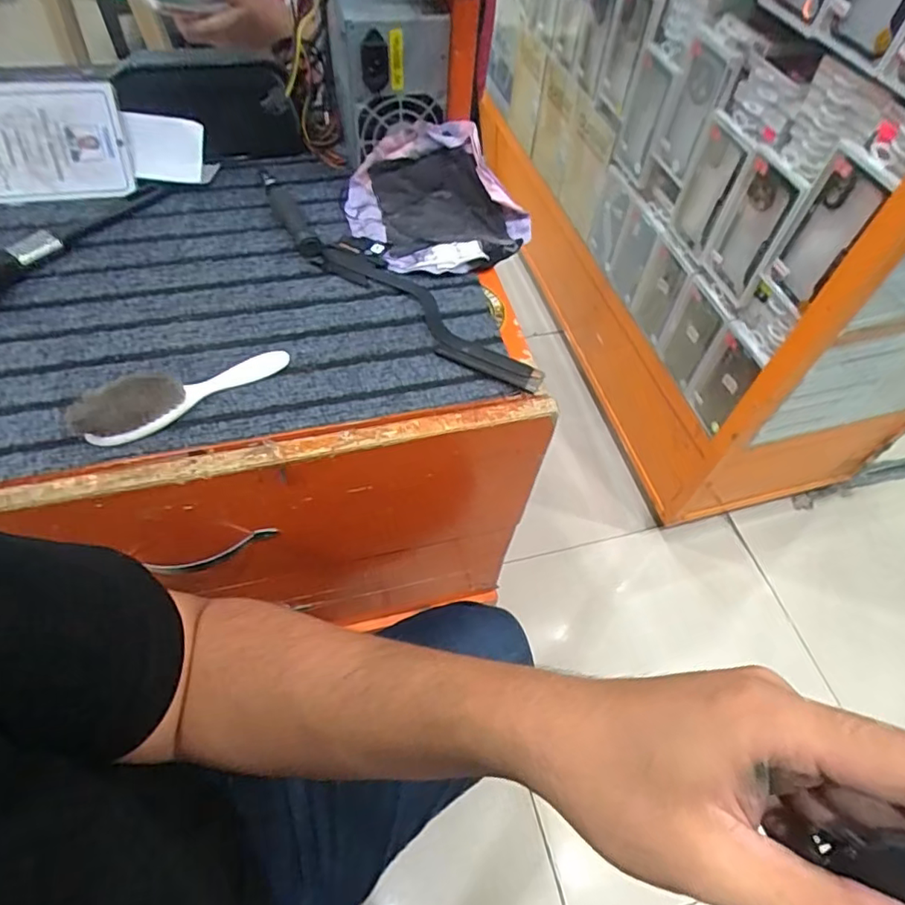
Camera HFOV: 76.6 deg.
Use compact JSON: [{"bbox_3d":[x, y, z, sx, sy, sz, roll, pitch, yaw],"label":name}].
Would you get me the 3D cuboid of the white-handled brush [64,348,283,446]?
[{"bbox_3d":[-0.194,-0.045,0.407,0.154,0.031,0.045,-18,59,-16],"label":"white-handled brush"}]

